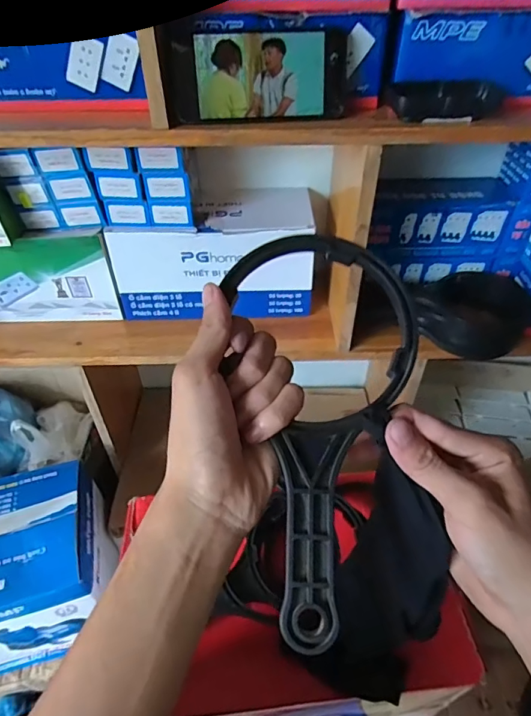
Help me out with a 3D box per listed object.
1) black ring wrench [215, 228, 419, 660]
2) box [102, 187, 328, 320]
[{"bbox_3d":[0.026,0.039,0.279,0.122,0.014,0.240,7,77,8],"label":"black ring wrench"},{"bbox_3d":[-0.062,-0.162,0.698,0.301,0.147,0.127,-1,44,-1],"label":"box"}]

